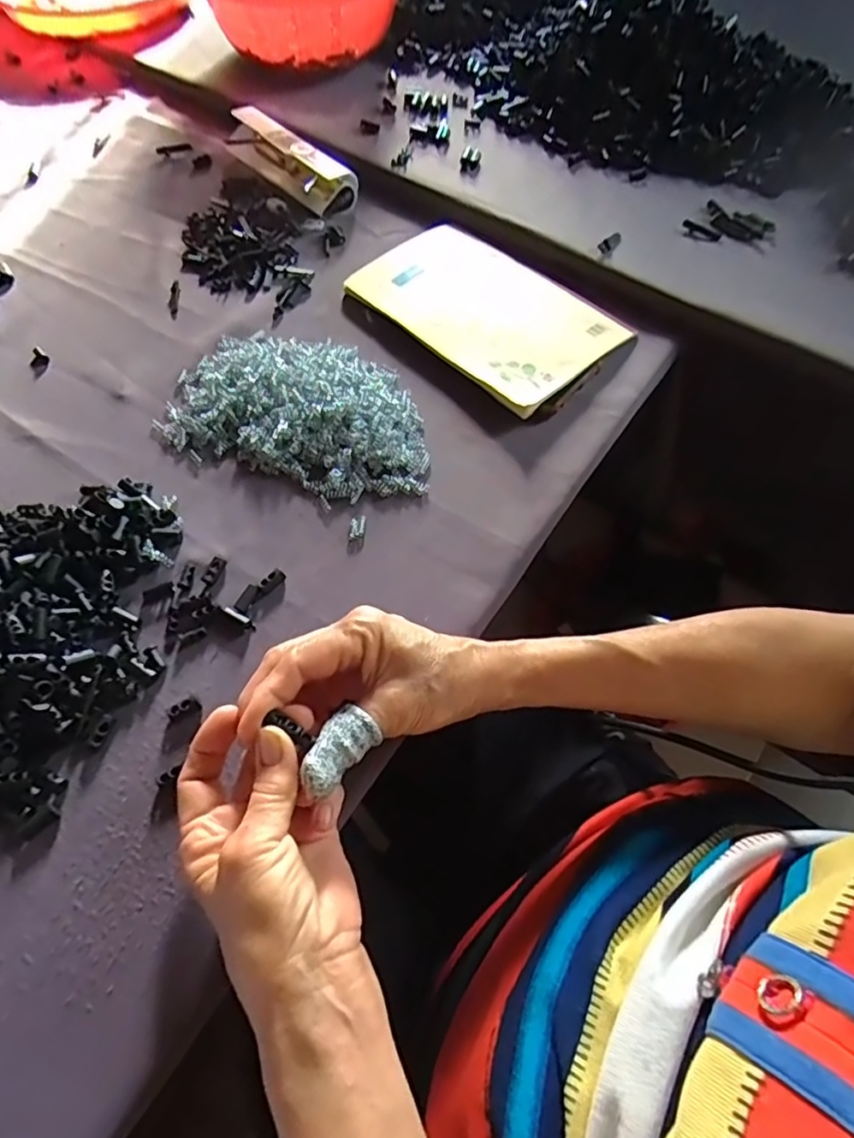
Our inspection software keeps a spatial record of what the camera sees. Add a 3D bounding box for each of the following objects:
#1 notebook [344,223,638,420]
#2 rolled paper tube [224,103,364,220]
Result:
[{"bbox_3d":[0.050,-0.215,0.489,0.209,0.014,0.139,40,69,19],"label":"notebook"},{"bbox_3d":[-0.133,-0.392,0.567,0.145,0.034,0.045,41,70,20],"label":"rolled paper tube"}]

